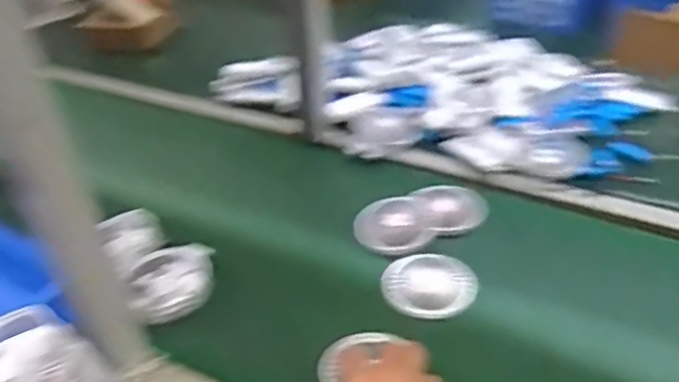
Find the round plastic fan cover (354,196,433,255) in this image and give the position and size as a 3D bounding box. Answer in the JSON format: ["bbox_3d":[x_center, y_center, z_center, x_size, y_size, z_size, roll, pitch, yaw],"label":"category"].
[{"bbox_3d":[0.065,0.038,0.771,0.090,0.015,0.103,-1,36,2],"label":"round plastic fan cover"}]

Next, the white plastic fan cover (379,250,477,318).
[{"bbox_3d":[0.100,0.100,0.699,0.099,0.012,0.097,6,37,12],"label":"white plastic fan cover"}]

